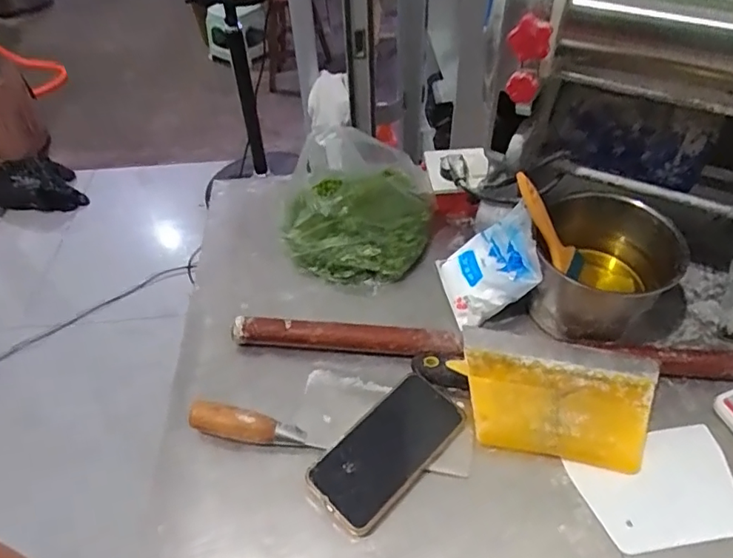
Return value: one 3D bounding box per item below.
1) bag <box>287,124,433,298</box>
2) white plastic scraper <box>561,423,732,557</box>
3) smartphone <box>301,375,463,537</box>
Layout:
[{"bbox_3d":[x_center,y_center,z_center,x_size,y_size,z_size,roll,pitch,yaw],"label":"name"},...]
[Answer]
[{"bbox_3d":[-0.013,-0.100,0.672,0.178,0.155,0.148,13,50,14],"label":"bag"},{"bbox_3d":[0.273,0.194,0.496,0.147,0.007,0.101,-10,48,-5],"label":"white plastic scraper"},{"bbox_3d":[0.022,0.163,0.518,0.078,0.017,0.157,35,58,29],"label":"smartphone"}]

